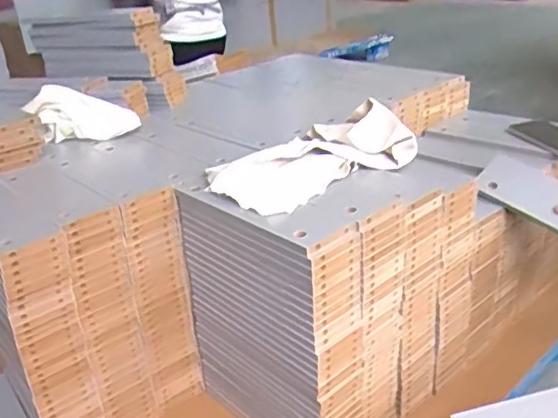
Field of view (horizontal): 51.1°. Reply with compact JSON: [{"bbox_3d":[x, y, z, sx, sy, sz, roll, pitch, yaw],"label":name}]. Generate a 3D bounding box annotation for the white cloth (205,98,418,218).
[{"bbox_3d":[0.041,-0.077,0.841,0.271,0.094,0.164,-23,29,-34],"label":"white cloth"}]

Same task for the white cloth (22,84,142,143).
[{"bbox_3d":[-0.358,-0.167,1.052,0.202,0.100,0.064,-6,24,-2],"label":"white cloth"}]

